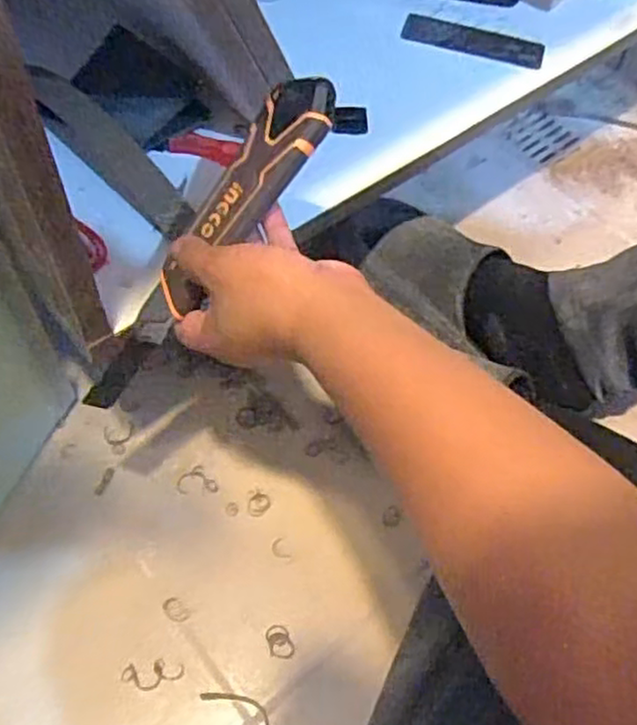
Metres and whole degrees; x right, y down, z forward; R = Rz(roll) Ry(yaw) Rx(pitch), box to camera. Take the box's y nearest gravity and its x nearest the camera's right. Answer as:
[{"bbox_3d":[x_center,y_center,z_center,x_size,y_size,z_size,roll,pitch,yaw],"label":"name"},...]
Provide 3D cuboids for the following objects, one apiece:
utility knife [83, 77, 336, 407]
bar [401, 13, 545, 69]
[{"bbox_3d":[-0.076,-0.070,0.454,0.045,0.024,0.253,47,108,24],"label":"utility knife"},{"bbox_3d":[0.149,-0.311,0.684,0.134,0.008,0.044,17,57,8],"label":"bar"}]

